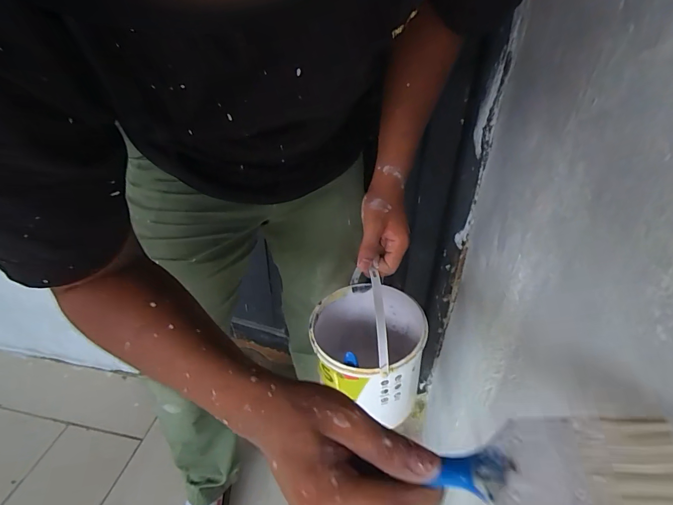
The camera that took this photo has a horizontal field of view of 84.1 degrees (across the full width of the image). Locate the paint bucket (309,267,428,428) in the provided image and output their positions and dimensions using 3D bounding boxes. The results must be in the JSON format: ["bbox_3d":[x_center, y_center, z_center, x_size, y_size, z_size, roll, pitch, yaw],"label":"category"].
[{"bbox_3d":[0.046,0.127,0.600,0.170,0.246,0.186,3,33,-2],"label":"paint bucket"}]

